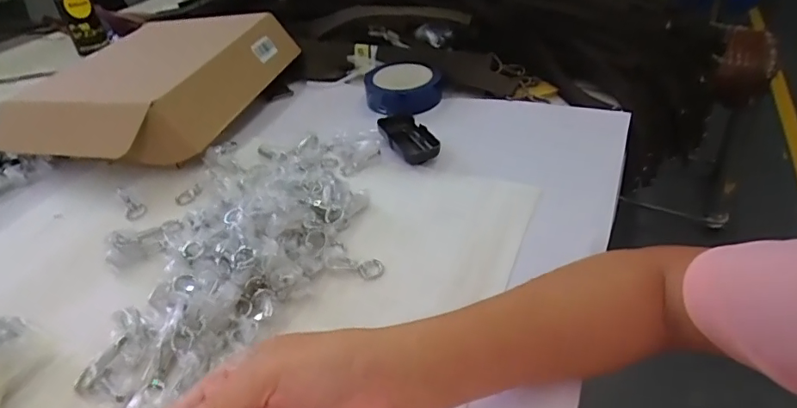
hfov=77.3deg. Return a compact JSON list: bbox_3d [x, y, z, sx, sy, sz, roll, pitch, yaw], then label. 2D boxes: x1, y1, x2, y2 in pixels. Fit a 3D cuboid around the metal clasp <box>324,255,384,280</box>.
[{"bbox_3d":[-0.044,0.061,0.493,0.057,0.012,0.018,11,39,0],"label":"metal clasp"}]

